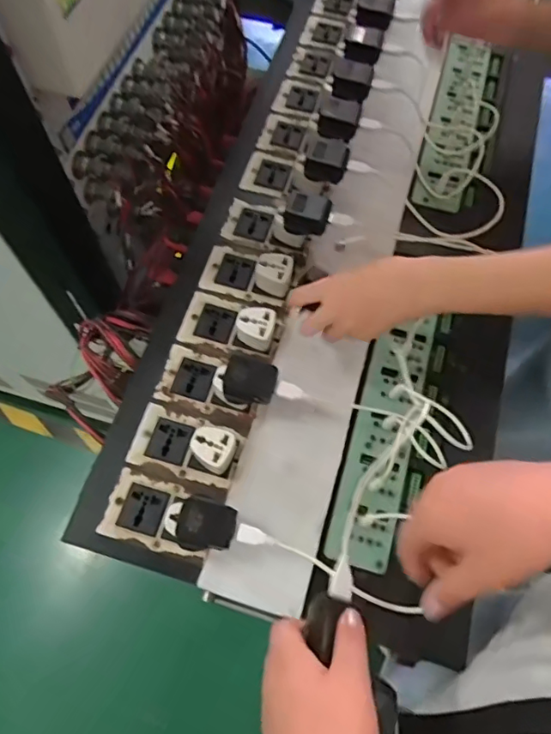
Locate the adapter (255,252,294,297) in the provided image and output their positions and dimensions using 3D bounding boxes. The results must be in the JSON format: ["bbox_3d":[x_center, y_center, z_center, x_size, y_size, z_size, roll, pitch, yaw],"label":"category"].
[{"bbox_3d":[-0.001,-0.103,0.596,0.041,0.034,0.034,9,65,5],"label":"adapter"}]

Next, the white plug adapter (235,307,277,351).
[{"bbox_3d":[-0.020,-0.042,0.568,0.039,0.031,0.033,17,66,9],"label":"white plug adapter"}]

